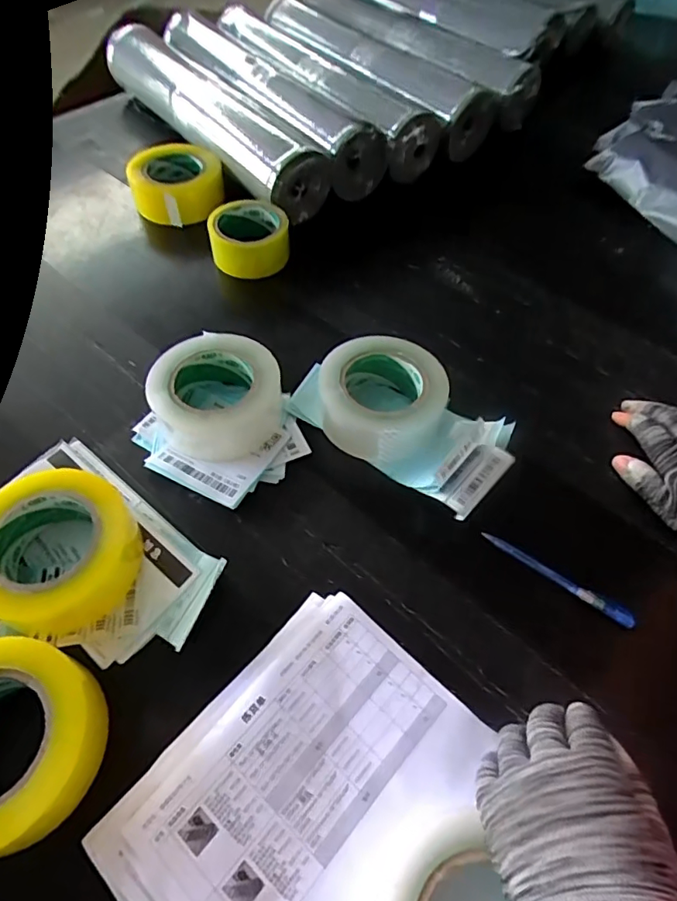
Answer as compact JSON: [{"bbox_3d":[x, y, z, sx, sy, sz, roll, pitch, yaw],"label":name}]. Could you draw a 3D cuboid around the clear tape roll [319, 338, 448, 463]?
[{"bbox_3d":[0.042,-0.051,0.520,0.119,0.053,0.117,2,53,-3],"label":"clear tape roll"}]

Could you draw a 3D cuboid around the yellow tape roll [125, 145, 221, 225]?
[{"bbox_3d":[-0.225,-0.374,0.734,0.122,0.055,0.125,2,53,-3],"label":"yellow tape roll"}]

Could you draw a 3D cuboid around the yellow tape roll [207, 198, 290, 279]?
[{"bbox_3d":[-0.112,-0.268,0.671,0.099,0.055,0.098,-1,54,-5],"label":"yellow tape roll"}]

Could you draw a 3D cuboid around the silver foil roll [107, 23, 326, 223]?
[{"bbox_3d":[-0.195,-0.498,0.804,0.084,0.083,0.503,-30,61,-24],"label":"silver foil roll"}]

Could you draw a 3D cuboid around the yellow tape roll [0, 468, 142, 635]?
[{"bbox_3d":[-0.225,0.078,0.420,0.114,0.051,0.114,2,53,-3],"label":"yellow tape roll"}]

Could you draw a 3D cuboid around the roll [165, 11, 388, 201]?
[{"bbox_3d":[-0.131,-0.557,0.840,0.106,0.087,0.506,-29,61,-23],"label":"roll"}]

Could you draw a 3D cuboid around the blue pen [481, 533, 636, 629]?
[{"bbox_3d":[0.185,0.109,0.448,0.132,0.016,0.013,30,57,17],"label":"blue pen"}]

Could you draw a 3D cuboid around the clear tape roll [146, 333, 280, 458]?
[{"bbox_3d":[-0.118,-0.055,0.518,0.121,0.056,0.123,2,53,-3],"label":"clear tape roll"}]

